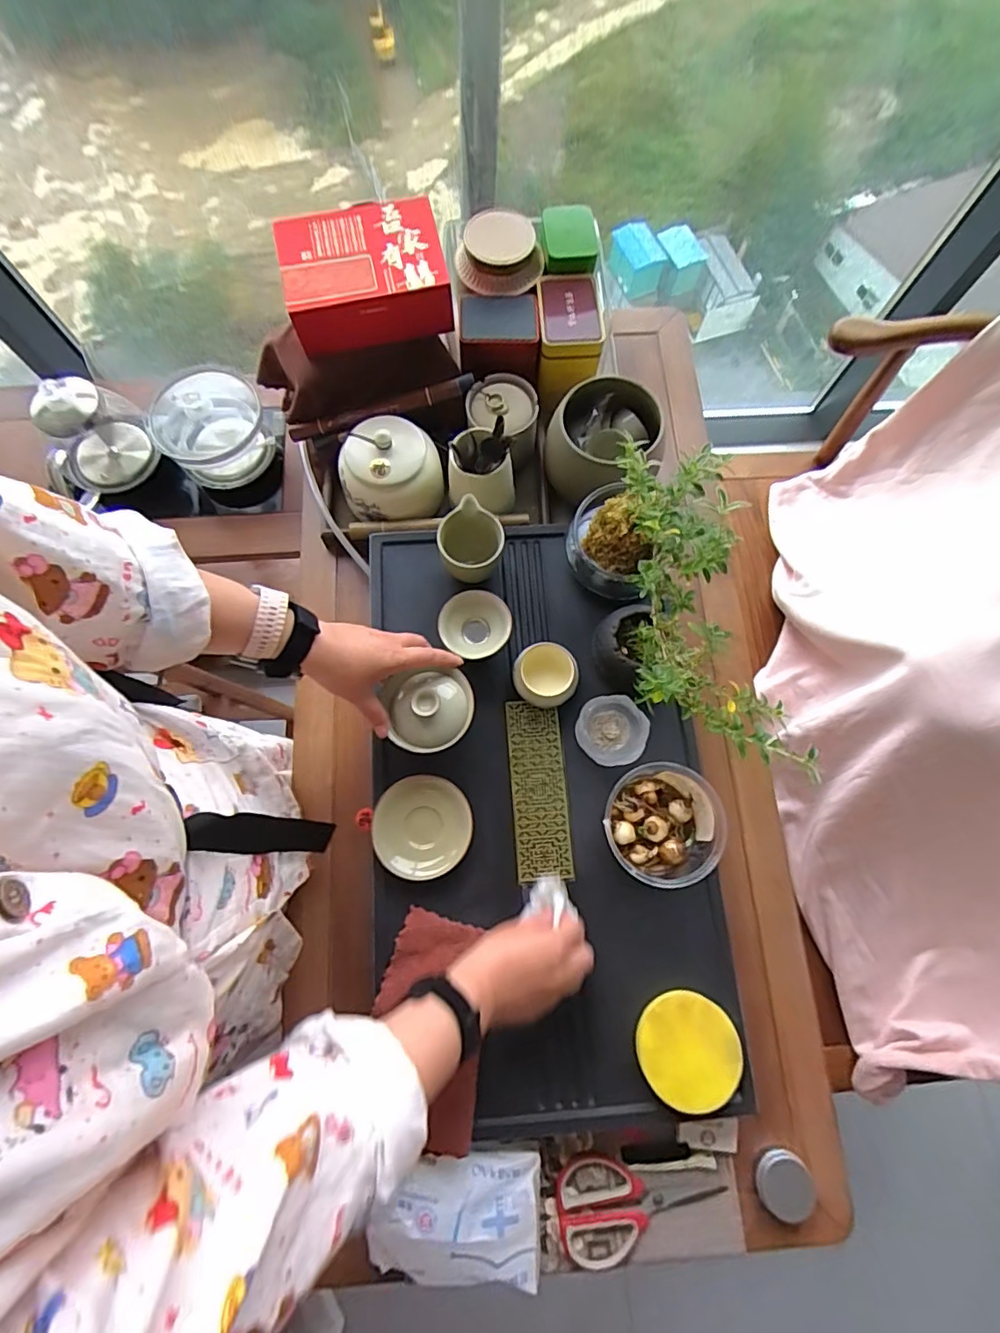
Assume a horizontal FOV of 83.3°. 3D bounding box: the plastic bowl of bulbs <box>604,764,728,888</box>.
[{"bbox_3d":[0.165,0.159,0.571,0.107,0.066,0.116,1,74,-2],"label":"plastic bowl of bulbs"}]

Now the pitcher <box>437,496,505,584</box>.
[{"bbox_3d":[-0.035,-0.140,0.664,0.072,0.088,0.087,-4,75,-3],"label":"pitcher"}]

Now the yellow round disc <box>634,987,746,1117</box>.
[{"bbox_3d":[0.185,0.374,0.547,0.096,0.014,0.096,1,74,-2],"label":"yellow round disc"}]

